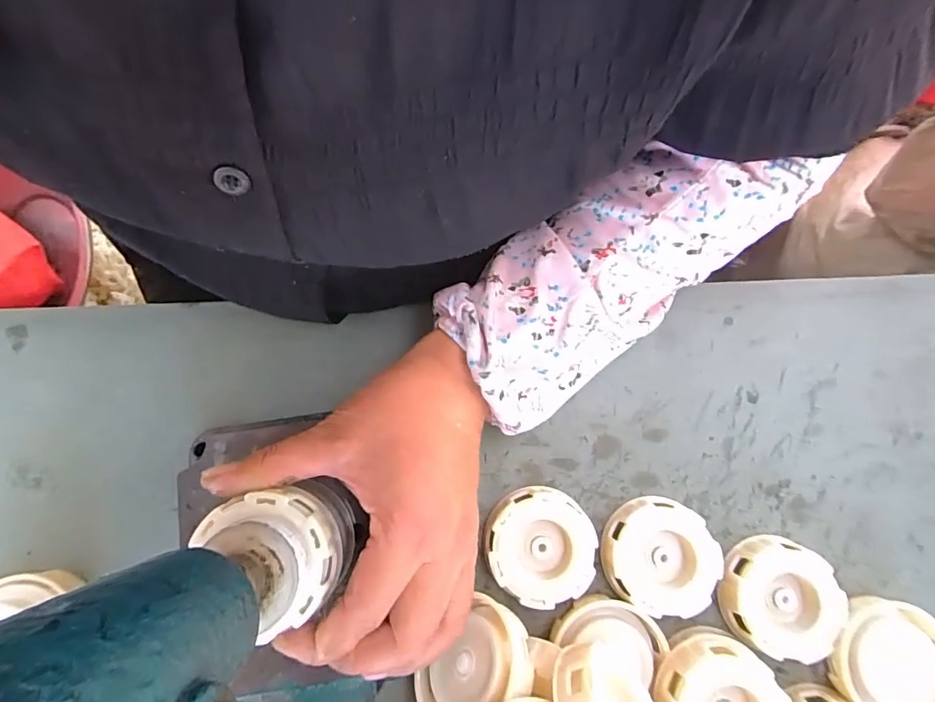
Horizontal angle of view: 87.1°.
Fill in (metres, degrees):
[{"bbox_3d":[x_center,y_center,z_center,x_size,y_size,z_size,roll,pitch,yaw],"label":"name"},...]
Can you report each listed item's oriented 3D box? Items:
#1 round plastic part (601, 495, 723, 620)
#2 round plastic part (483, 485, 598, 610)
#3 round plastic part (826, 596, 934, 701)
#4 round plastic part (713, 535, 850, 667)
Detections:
[{"bbox_3d":[0.110,0.117,0.280,0.062,0.013,0.059,0,79,-2],"label":"round plastic part"},{"bbox_3d":[0.041,0.110,0.279,0.062,0.016,0.059,0,79,-2],"label":"round plastic part"},{"bbox_3d":[0.241,0.176,0.275,0.067,0.017,0.065,13,79,0],"label":"round plastic part"},{"bbox_3d":[0.179,0.140,0.277,0.066,0.019,0.060,0,79,-2],"label":"round plastic part"}]

